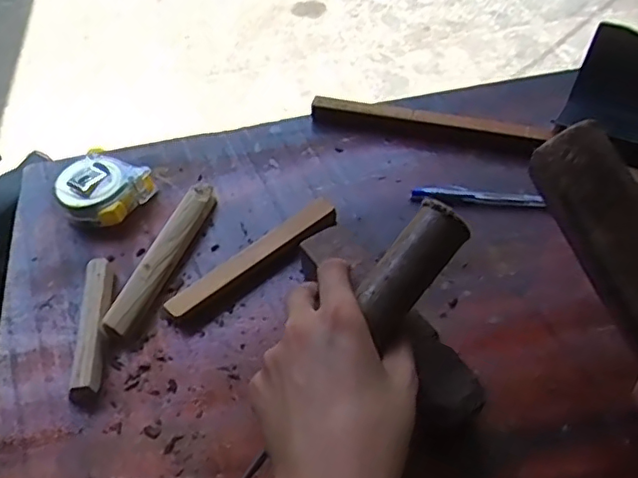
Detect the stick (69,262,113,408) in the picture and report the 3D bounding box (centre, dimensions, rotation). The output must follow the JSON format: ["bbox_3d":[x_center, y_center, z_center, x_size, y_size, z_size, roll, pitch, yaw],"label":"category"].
[{"bbox_3d":[-0.164,0.063,0.437,0.020,0.018,0.112,-8,51,-1],"label":"stick"}]

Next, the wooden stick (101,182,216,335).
[{"bbox_3d":[-0.121,0.014,0.470,0.020,0.023,0.148,13,53,15],"label":"wooden stick"}]

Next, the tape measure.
[{"bbox_3d":[-0.187,-0.042,0.513,0.064,0.028,0.065,19,56,20],"label":"tape measure"}]

